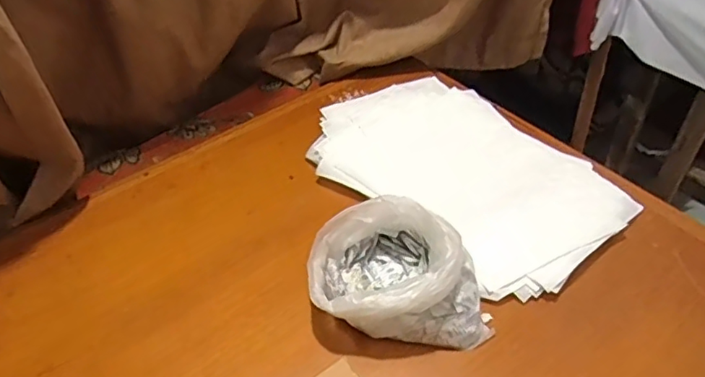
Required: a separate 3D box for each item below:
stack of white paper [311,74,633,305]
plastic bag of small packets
[{"bbox_3d":[0.149,-0.033,0.816,0.280,0.025,0.439,-33,52,-27],"label":"stack of white paper"},{"bbox_3d":[0.050,0.094,0.636,0.189,0.102,0.128,0,44,2],"label":"plastic bag of small packets"}]

